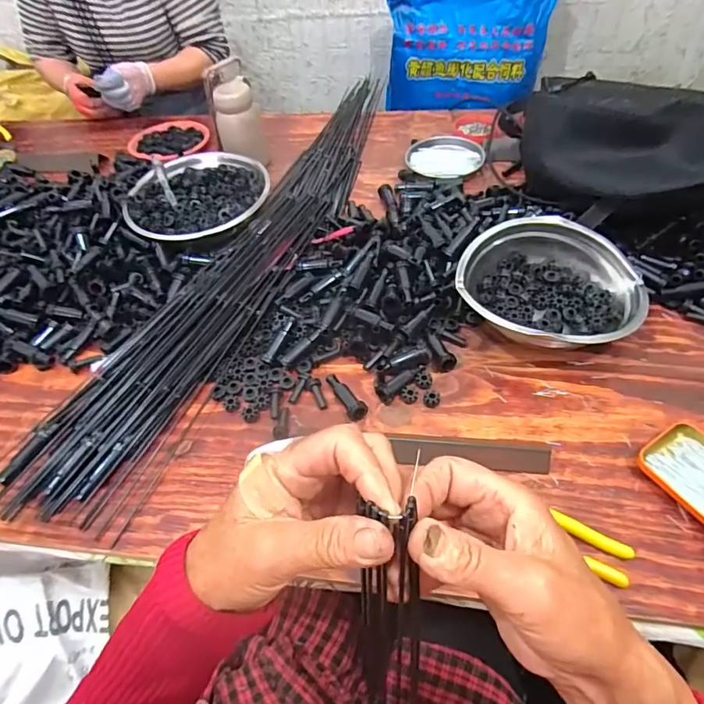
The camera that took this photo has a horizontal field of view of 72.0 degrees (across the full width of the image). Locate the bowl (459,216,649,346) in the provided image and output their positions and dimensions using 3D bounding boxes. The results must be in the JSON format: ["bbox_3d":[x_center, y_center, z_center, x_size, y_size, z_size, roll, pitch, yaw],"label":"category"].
[{"bbox_3d":[0.239,-0.073,0.588,0.200,0.084,0.191,-40,57,-24],"label":"bowl"}]

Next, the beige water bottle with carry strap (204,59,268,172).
[{"bbox_3d":[-0.209,-0.426,0.884,0.081,0.155,0.088,-13,51,-5],"label":"beige water bottle with carry strap"}]

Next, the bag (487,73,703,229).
[{"bbox_3d":[0.343,-0.259,0.630,0.282,0.148,0.119,35,62,29],"label":"bag"}]

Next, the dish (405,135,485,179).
[{"bbox_3d":[0.158,-0.343,0.860,0.138,0.021,0.119,32,60,28],"label":"dish"}]

